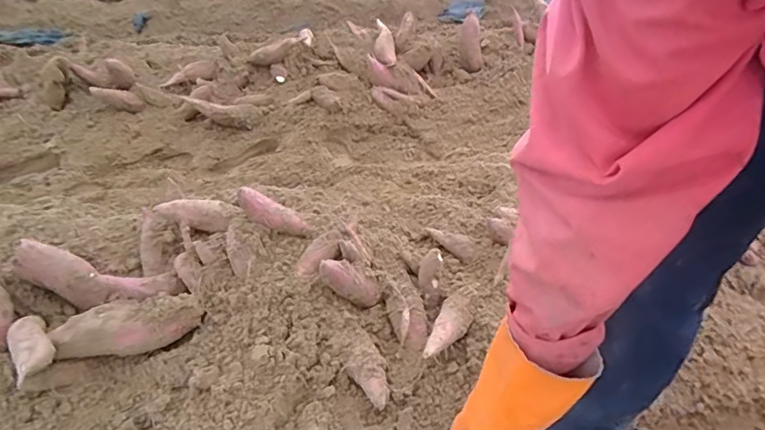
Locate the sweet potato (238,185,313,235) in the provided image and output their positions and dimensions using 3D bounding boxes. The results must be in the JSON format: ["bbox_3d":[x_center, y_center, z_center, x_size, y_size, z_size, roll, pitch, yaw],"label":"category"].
[{"bbox_3d":[-0.191,-0.004,0.871,0.140,0.047,0.051,32,30,-24],"label":"sweet potato"}]

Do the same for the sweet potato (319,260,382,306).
[{"bbox_3d":[-0.059,0.110,0.835,0.054,0.145,0.041,-44,41,11],"label":"sweet potato"}]

